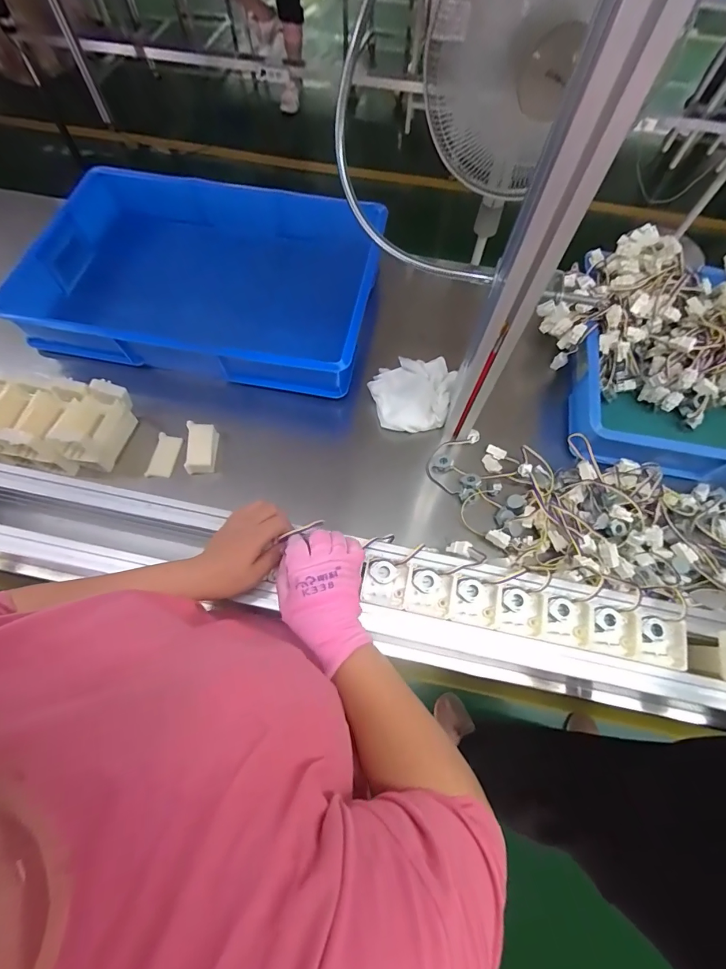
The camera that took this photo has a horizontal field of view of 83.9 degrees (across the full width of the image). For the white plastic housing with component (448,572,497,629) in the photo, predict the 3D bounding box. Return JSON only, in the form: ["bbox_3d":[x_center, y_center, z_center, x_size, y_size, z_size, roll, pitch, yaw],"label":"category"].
[{"bbox_3d":[0.122,0.130,0.449,0.050,0.017,0.049,12,67,4],"label":"white plastic housing with component"}]

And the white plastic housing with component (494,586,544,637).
[{"bbox_3d":[0.172,0.141,0.447,0.047,0.018,0.046,11,67,3],"label":"white plastic housing with component"}]

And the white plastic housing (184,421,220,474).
[{"bbox_3d":[-0.254,-0.057,0.639,0.043,0.032,0.073,-1,67,-2],"label":"white plastic housing"}]

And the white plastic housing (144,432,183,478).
[{"bbox_3d":[-0.319,-0.046,0.647,0.036,0.016,0.075,6,67,1],"label":"white plastic housing"}]

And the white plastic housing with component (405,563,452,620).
[{"bbox_3d":[0.073,0.120,0.451,0.051,0.014,0.046,14,67,5],"label":"white plastic housing with component"}]

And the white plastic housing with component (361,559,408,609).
[{"bbox_3d":[0.025,0.111,0.455,0.048,0.013,0.049,8,67,2],"label":"white plastic housing with component"}]

